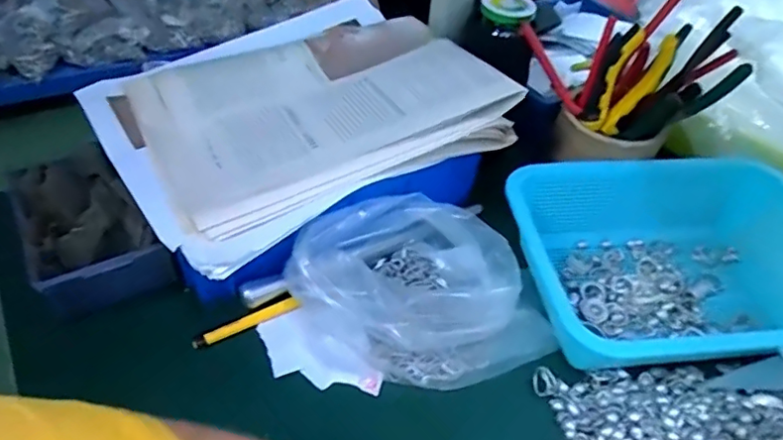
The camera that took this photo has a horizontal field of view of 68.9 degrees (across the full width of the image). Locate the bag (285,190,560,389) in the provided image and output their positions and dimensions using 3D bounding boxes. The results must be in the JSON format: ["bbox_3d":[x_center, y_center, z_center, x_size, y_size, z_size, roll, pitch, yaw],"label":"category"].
[{"bbox_3d":[0.025,0.055,0.443,0.168,0.079,0.147,-21,50,-24],"label":"bag"}]

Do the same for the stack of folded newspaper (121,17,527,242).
[{"bbox_3d":[-0.064,-0.100,0.478,0.275,0.035,0.208,-23,49,-23],"label":"stack of folded newspaper"}]

